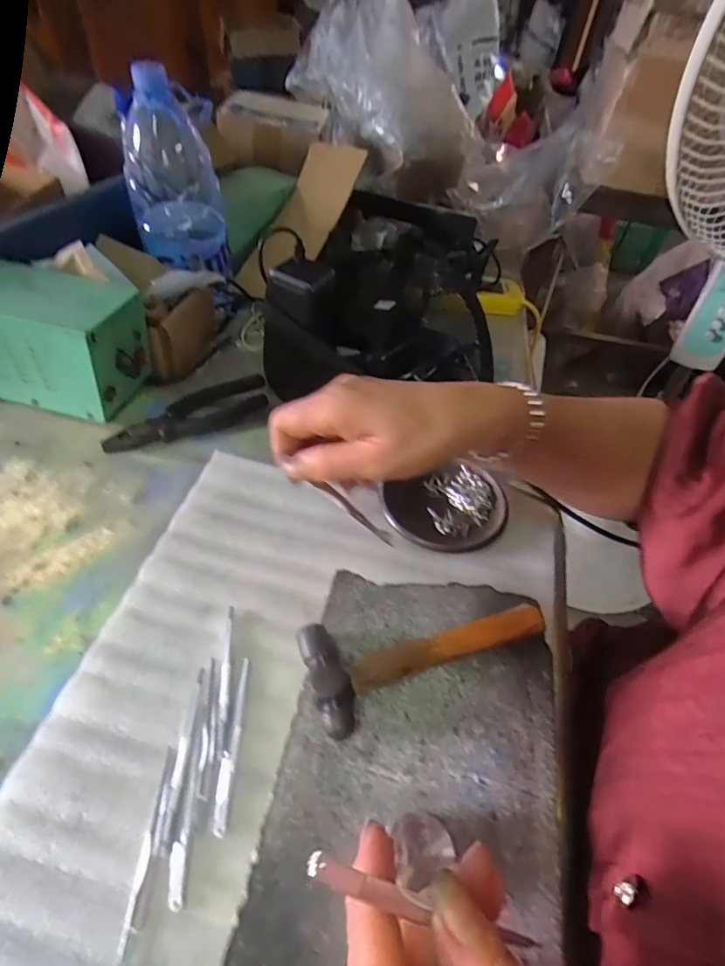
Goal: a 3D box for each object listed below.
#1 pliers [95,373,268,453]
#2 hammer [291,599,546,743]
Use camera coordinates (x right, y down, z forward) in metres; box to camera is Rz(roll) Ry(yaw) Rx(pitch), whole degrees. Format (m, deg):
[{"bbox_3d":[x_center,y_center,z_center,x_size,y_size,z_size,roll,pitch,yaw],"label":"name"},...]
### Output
[{"bbox_3d":[-0.169,-0.067,0.495,0.161,0.015,0.045,-21,55,-21],"label":"pliers"},{"bbox_3d":[0.042,0.101,0.308,0.150,0.021,0.061,-12,52,-15],"label":"hammer"}]

